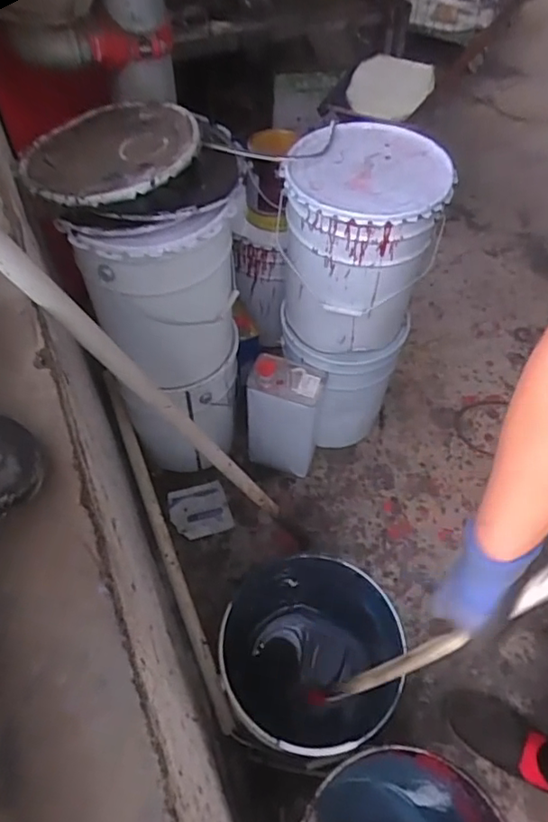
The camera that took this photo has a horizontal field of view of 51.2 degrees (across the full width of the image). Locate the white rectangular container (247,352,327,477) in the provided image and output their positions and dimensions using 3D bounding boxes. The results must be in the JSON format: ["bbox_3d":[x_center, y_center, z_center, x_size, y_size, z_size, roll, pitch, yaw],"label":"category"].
[{"bbox_3d":[0.026,0.019,1.375,0.166,0.328,0.110,15,56,9],"label":"white rectangular container"}]

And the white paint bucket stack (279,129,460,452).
[{"bbox_3d":[0.165,-0.218,1.289,0.285,0.712,0.274,10,55,6],"label":"white paint bucket stack"}]

